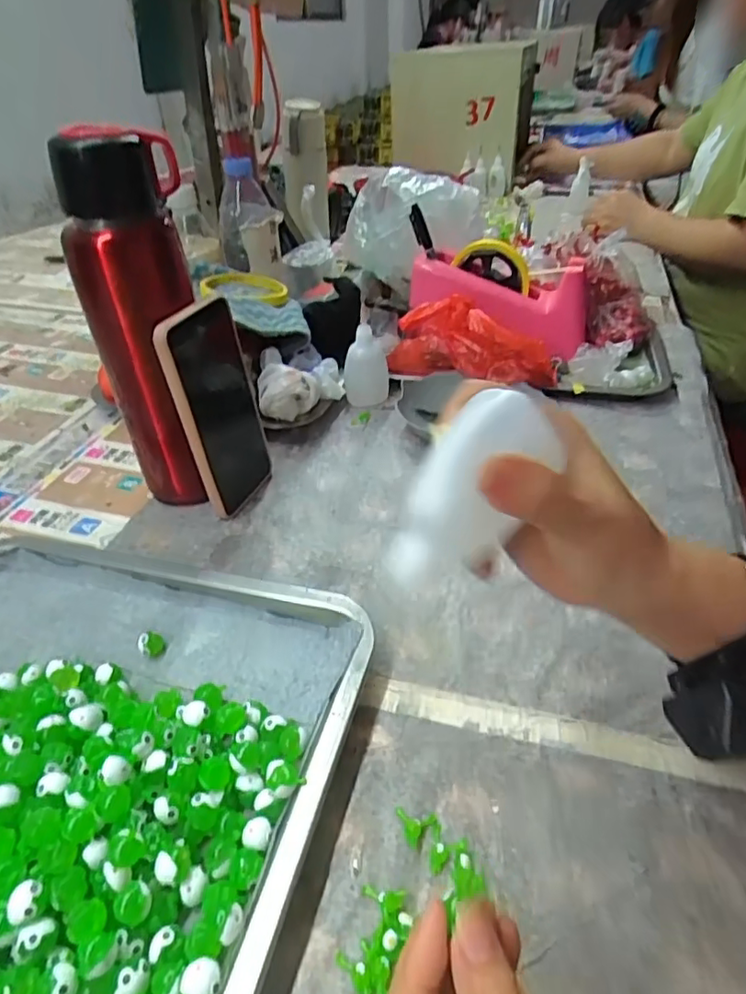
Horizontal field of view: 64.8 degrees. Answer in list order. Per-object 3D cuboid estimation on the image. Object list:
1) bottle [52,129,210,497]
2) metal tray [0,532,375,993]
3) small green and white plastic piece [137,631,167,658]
[{"bbox_3d":[-0.163,-0.119,0.446,0.059,0.265,0.074,16,42,21],"label":"bottle"},{"bbox_3d":[-0.179,0.131,0.318,0.318,0.032,0.261,8,40,13],"label":"metal tray"},{"bbox_3d":[-0.141,0.095,0.375,0.016,0.017,0.012,-24,44,-25],"label":"small green and white plastic piece"}]

